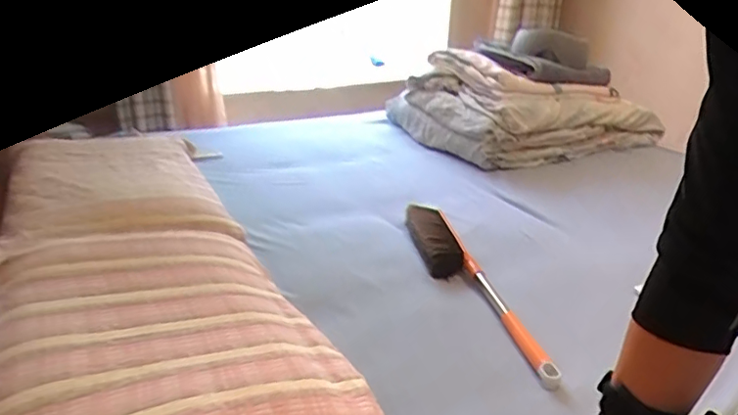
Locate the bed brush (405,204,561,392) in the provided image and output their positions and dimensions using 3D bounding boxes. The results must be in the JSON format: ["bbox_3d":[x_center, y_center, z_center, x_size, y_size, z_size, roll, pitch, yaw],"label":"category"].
[{"bbox_3d":[0.181,0.139,1.096,0.109,0.085,0.598,-4,24,-15],"label":"bed brush"}]

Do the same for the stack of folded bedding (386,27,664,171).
[{"bbox_3d":[0.522,-0.395,1.883,0.749,0.333,0.506,-12,27,-31],"label":"stack of folded bedding"}]

